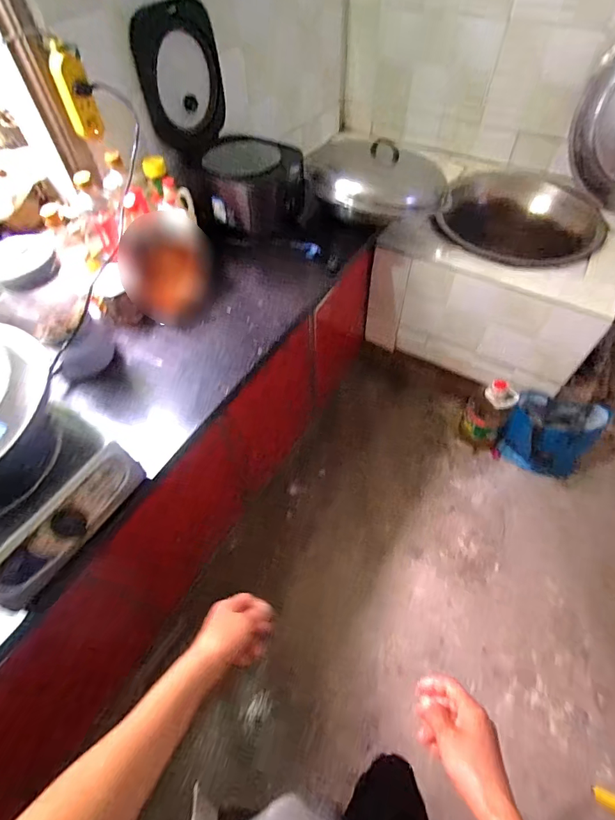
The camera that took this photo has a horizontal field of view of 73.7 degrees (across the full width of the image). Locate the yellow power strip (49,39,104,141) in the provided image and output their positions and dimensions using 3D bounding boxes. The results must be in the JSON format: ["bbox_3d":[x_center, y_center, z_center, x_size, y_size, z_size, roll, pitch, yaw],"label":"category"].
[{"bbox_3d":[-0.465,-0.631,0.824,0.062,0.152,0.028,-24,57,-15],"label":"yellow power strip"}]

